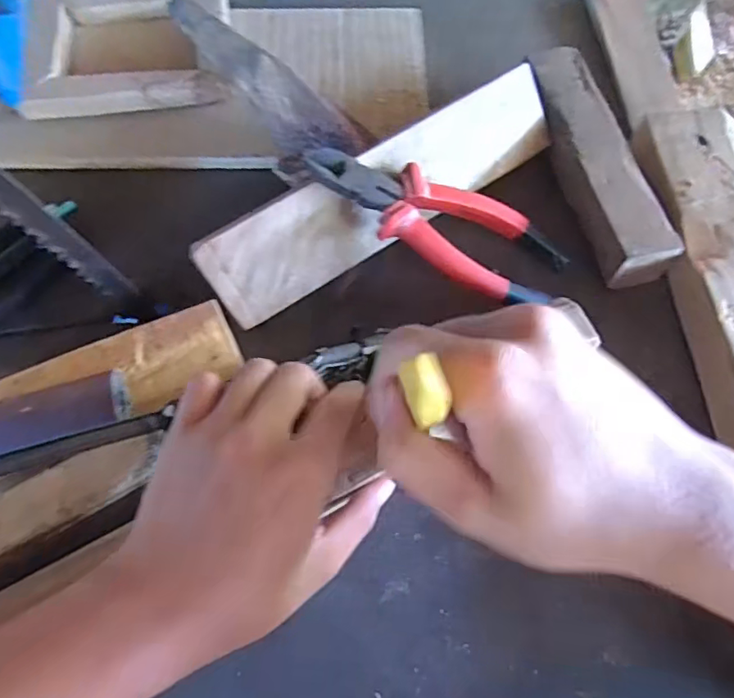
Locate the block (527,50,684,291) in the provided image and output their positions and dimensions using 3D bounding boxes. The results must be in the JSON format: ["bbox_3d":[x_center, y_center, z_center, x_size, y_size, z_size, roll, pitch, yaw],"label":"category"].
[{"bbox_3d":[0.161,-0.137,0.384,0.049,0.034,0.192,-14,67,-6],"label":"block"}]

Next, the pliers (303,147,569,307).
[{"bbox_3d":[0.048,-0.080,0.336,0.180,0.017,0.060,23,66,-12],"label":"pliers"}]

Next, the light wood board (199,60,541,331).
[{"bbox_3d":[0.018,-0.104,0.347,0.261,0.008,0.059,-33,110,-13],"label":"light wood board"}]

